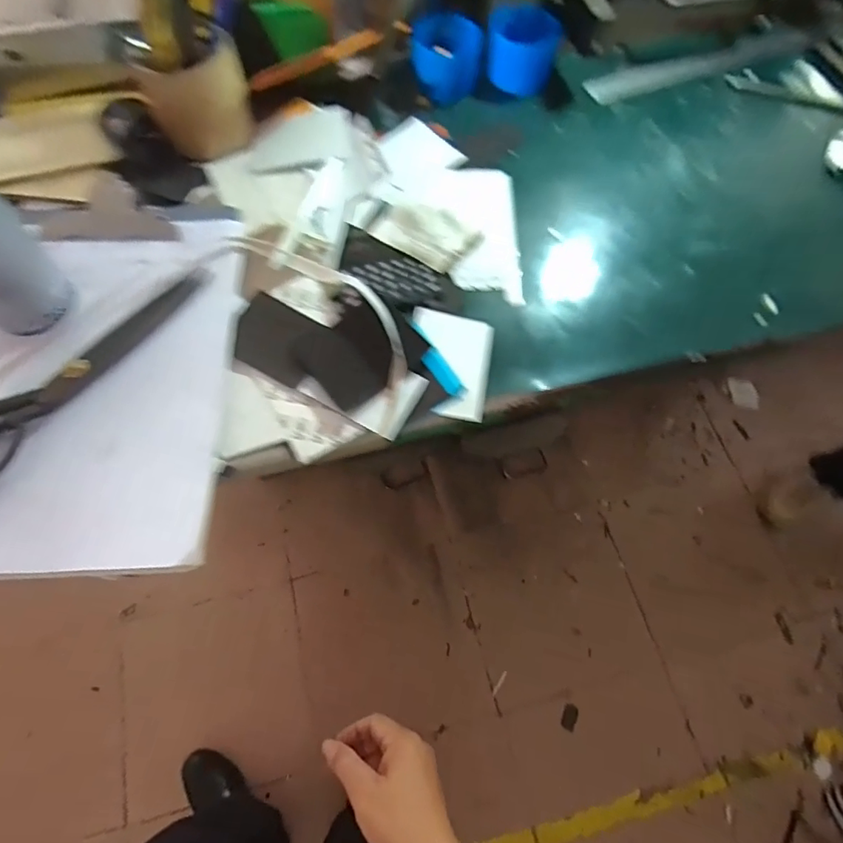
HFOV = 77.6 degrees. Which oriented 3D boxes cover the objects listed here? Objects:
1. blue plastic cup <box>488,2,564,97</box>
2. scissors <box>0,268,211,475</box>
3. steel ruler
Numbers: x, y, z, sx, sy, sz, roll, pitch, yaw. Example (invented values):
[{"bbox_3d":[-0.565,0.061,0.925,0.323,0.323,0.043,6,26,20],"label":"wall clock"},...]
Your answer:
[{"bbox_3d":[0.105,-0.391,0.552,0.074,0.043,0.076,1,66,-1],"label":"blue plastic cup"},{"bbox_3d":[-0.276,-0.045,0.396,0.084,0.011,0.250,37,70,14],"label":"scissors"},{"bbox_3d":[0.323,-0.404,0.590,0.303,0.009,0.040,-21,66,-12],"label":"steel ruler"}]

